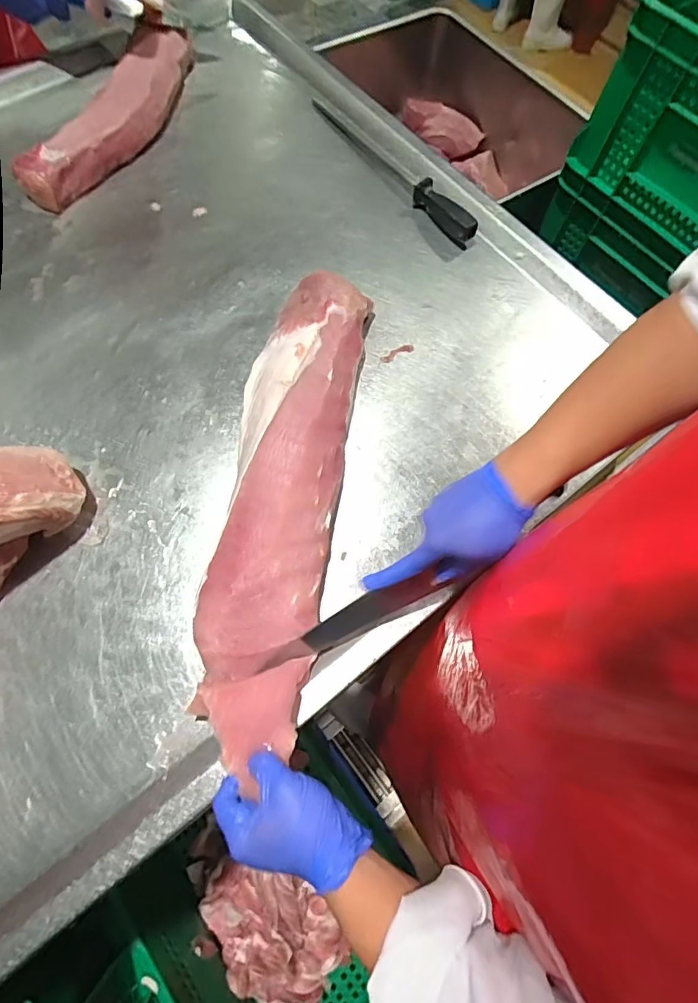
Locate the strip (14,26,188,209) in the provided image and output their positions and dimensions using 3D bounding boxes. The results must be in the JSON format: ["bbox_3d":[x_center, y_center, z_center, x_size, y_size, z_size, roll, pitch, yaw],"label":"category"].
[{"bbox_3d":[-0.378,-0.640,0.783,0.123,0.071,0.406,15,69,4],"label":"strip"}]

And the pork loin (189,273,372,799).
[{"bbox_3d":[-0.075,-0.028,0.546,0.125,0.057,0.561,8,69,1],"label":"pork loin"}]

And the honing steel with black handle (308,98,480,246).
[{"bbox_3d":[0.070,-0.558,0.781,0.039,0.033,0.395,-33,73,-13],"label":"honing steel with black handle"}]

